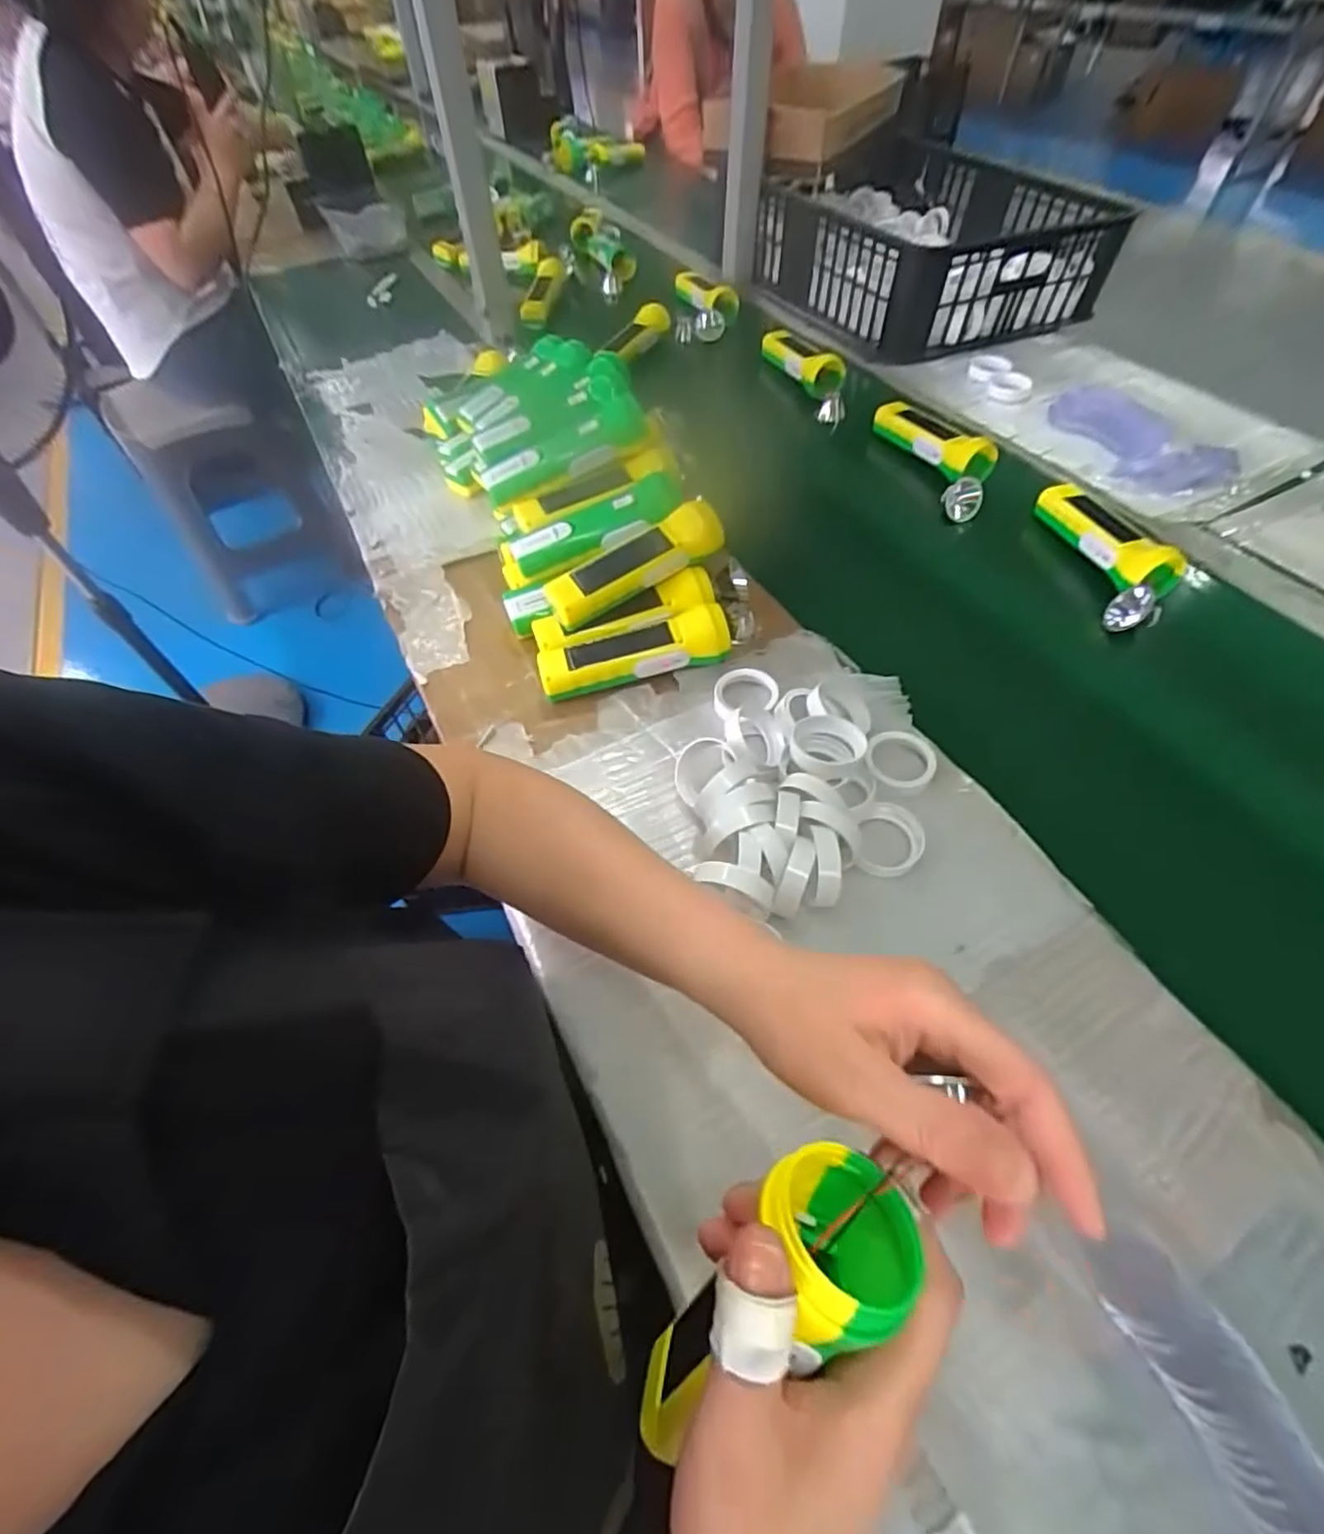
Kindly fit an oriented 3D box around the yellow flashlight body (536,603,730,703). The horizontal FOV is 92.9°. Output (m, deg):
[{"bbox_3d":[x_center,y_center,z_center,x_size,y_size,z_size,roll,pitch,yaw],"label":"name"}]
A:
[{"bbox_3d":[-0.024,-0.096,0.538,0.159,0.045,0.039,-12,55,-7],"label":"yellow flashlight body"}]

